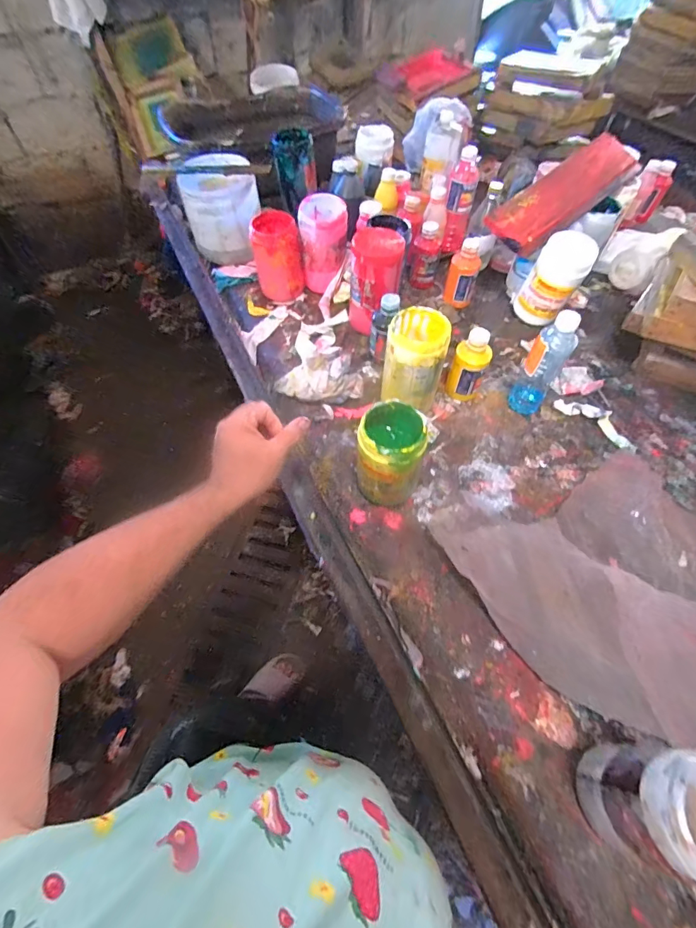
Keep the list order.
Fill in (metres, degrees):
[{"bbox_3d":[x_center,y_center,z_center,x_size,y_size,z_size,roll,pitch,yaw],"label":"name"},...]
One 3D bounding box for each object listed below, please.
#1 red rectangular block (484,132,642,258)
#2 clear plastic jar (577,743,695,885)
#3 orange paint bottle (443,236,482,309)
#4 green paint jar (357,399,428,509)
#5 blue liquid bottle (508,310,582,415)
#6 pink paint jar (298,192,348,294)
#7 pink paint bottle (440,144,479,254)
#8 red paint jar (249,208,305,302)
[{"bbox_3d":[0.451,-0.558,0.844,0.417,0.026,0.110,-40,88,-15],"label":"red rectangular block"},{"bbox_3d":[0.293,0.314,0.378,0.099,0.170,0.084,2,57,2],"label":"clear plastic jar"},{"bbox_3d":[0.233,-0.385,0.842,0.059,0.114,0.055,15,58,10],"label":"orange paint bottle"},{"bbox_3d":[0.059,-0.009,0.594,0.085,0.145,0.090,0,57,0],"label":"green paint jar"},{"bbox_3d":[0.321,-0.164,0.675,0.055,0.181,0.072,31,62,18],"label":"blue liquid bottle"},{"bbox_3d":[-0.051,-0.458,0.854,0.092,0.155,0.097,0,57,0],"label":"pink paint jar"},{"bbox_3d":[0.247,-0.579,0.920,0.061,0.186,0.057,9,58,6],"label":"pink paint bottle"},{"bbox_3d":[-0.145,-0.432,0.866,0.097,0.136,0.103,-5,57,-3],"label":"red paint jar"}]

